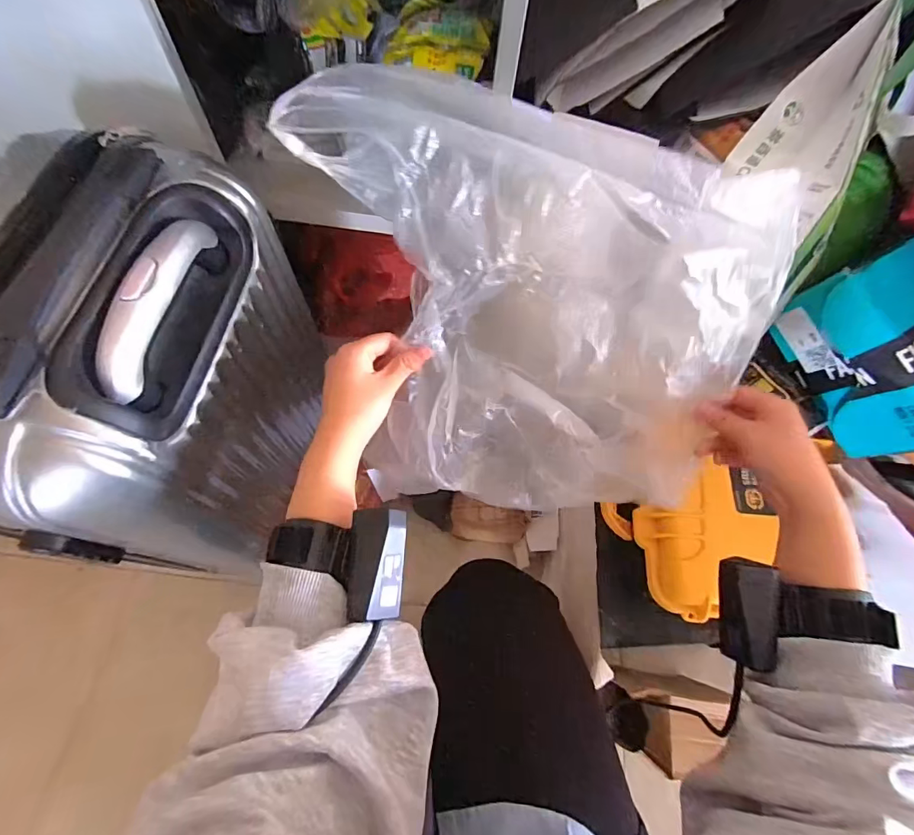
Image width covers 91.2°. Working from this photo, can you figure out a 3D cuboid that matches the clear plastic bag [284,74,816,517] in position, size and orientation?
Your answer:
[{"bbox_3d":[0.052,-0.072,0.362,0.379,0.065,0.298,12,107,-7],"label":"clear plastic bag"}]

